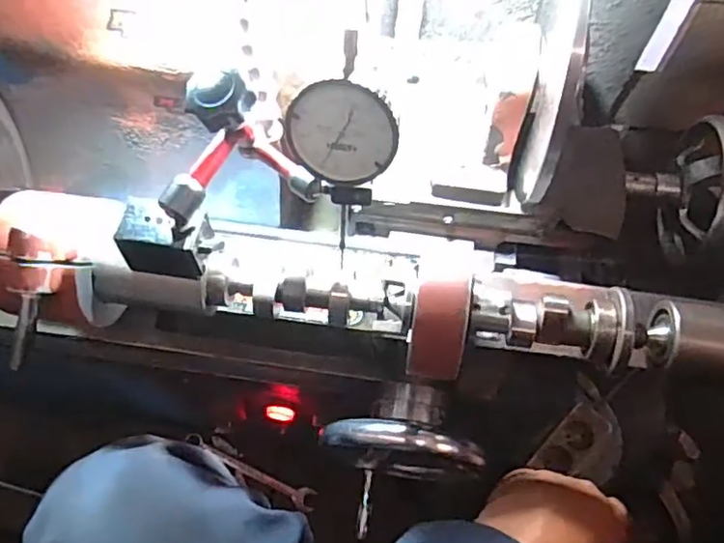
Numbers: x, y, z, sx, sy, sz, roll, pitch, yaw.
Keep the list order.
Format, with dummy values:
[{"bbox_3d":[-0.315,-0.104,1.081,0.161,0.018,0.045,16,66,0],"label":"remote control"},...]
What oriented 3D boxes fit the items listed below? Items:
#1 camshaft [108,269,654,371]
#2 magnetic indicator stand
[{"bbox_3d":[0.022,0.019,0.375,0.319,0.050,0.040,8,66,3],"label":"camshaft"},{"bbox_3d":[-0.082,-0.044,0.346,0.072,0.057,0.120,42,108,17],"label":"magnetic indicator stand"}]

